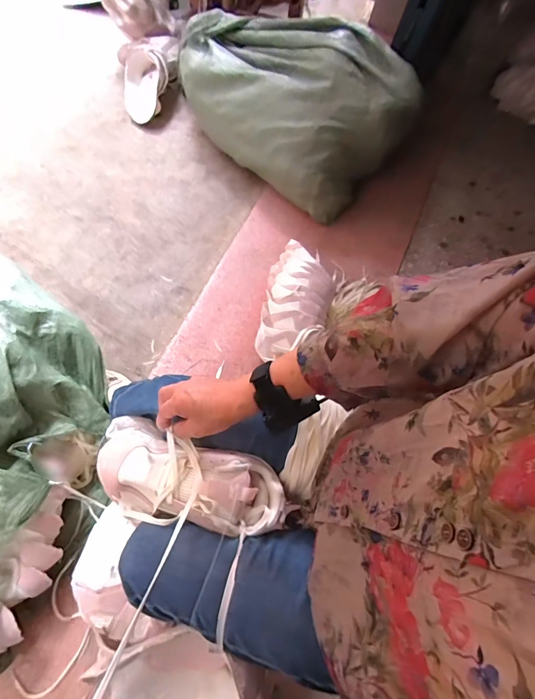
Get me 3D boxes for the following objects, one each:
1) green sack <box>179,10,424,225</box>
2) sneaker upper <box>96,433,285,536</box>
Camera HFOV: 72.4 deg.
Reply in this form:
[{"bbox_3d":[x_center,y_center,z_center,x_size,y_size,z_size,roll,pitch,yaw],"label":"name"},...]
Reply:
[{"bbox_3d":[0.068,-0.769,1.097,0.663,0.305,0.403,43,69,10],"label":"green sack"},{"bbox_3d":[-0.104,0.169,0.465,0.248,0.059,0.101,12,68,4],"label":"sneaker upper"}]

